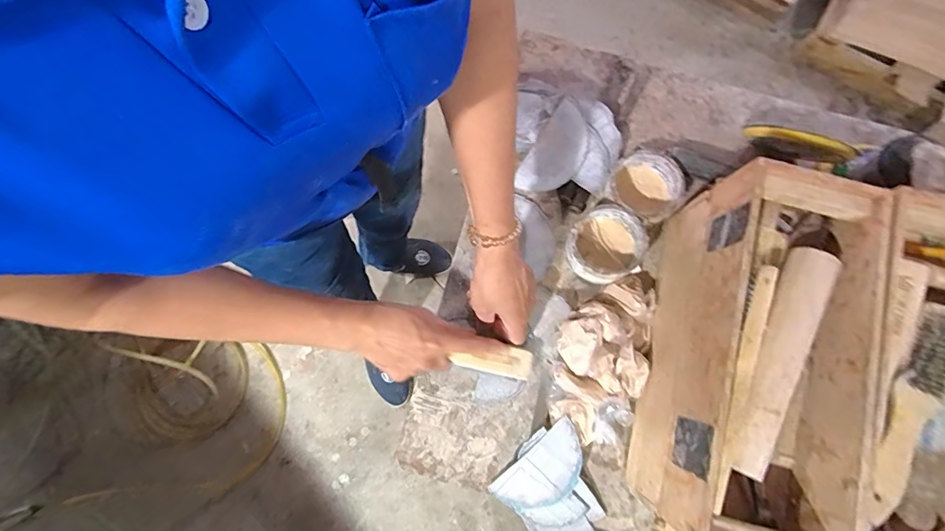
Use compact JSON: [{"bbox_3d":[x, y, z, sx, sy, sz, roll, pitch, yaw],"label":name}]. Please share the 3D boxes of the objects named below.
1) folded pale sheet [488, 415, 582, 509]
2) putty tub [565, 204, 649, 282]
[{"bbox_3d":[0.078,0.223,0.483,0.107,0.024,0.059,-43,83,-8],"label":"folded pale sheet"},{"bbox_3d":[0.153,-0.022,0.520,0.081,0.043,0.079,0,79,-1],"label":"putty tub"}]

